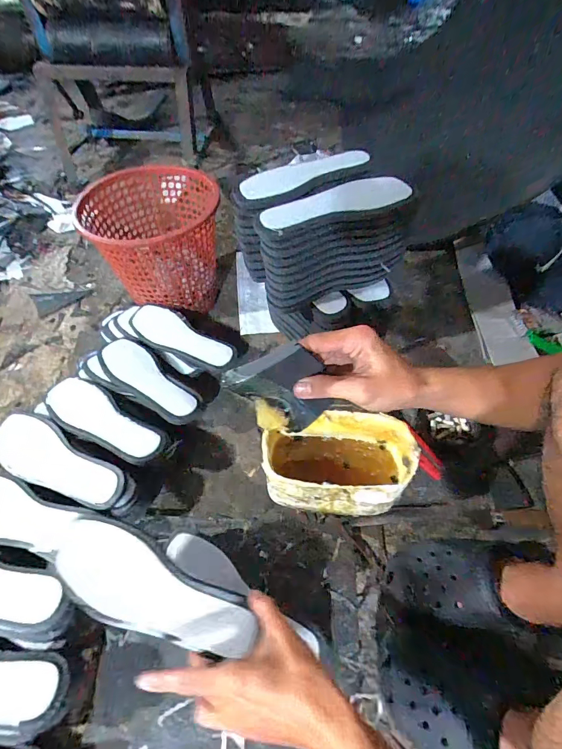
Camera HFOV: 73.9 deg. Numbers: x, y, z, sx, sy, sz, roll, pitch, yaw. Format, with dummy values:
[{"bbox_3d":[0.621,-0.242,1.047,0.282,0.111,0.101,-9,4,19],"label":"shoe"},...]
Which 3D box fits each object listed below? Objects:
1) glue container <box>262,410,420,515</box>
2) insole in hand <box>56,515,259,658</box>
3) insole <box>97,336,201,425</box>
[{"bbox_3d":[0.079,0.135,0.549,0.202,0.127,0.113,4,54,-2],"label":"glue container"},{"bbox_3d":[-0.134,0.227,0.392,0.216,0.031,0.078,25,56,4],"label":"insole in hand"},{"bbox_3d":[-0.229,0.007,0.634,0.219,0.022,0.081,38,60,21],"label":"insole"}]

